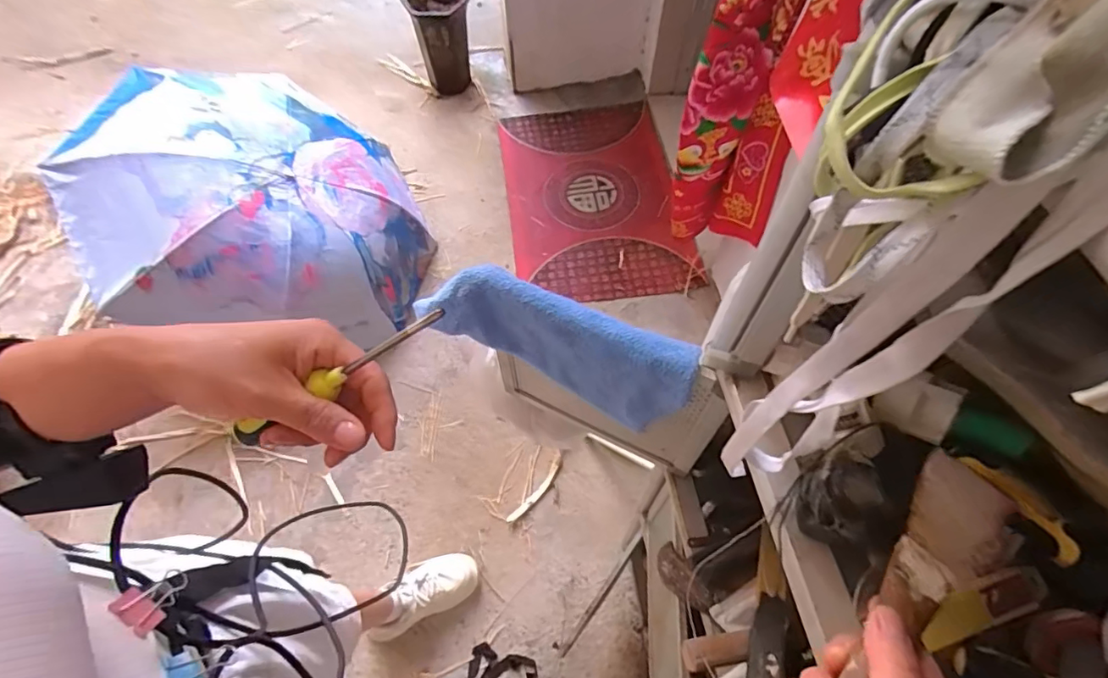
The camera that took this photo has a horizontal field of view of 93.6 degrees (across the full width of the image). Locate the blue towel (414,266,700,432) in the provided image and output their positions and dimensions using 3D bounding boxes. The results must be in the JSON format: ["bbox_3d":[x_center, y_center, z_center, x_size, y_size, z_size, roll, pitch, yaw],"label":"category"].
[{"bbox_3d":[-0.010,-0.001,0.529,0.298,0.117,0.051,22,63,13],"label":"blue towel"}]

